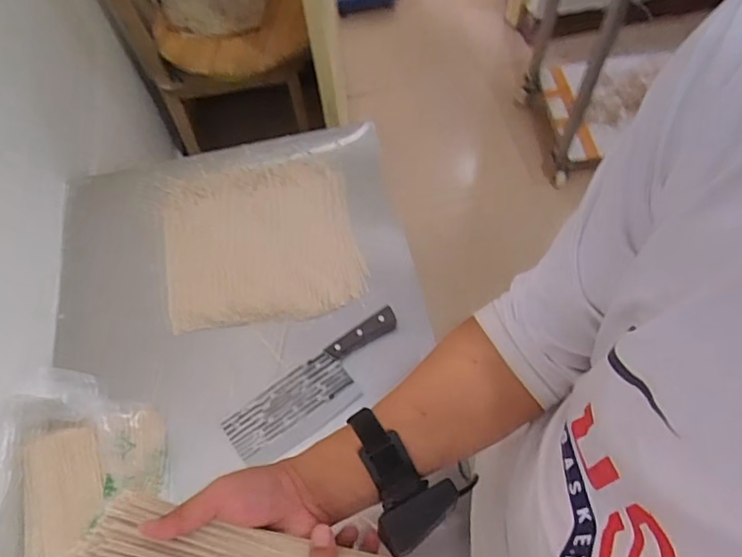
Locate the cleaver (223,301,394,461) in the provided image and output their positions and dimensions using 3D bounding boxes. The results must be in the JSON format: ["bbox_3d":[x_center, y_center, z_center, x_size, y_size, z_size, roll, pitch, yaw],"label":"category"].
[{"bbox_3d":[-0.072,0.160,0.793,0.293,0.018,0.095,-33,65,-13],"label":"cleaver"}]

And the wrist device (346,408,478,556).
[{"bbox_3d":[0.017,0.157,0.447,0.085,0.041,0.111,-41,67,-17],"label":"wrist device"}]

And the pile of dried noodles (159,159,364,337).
[{"bbox_3d":[-0.192,-0.076,0.917,0.322,0.036,0.312,-13,62,-4],"label":"pile of dried noodles"}]

